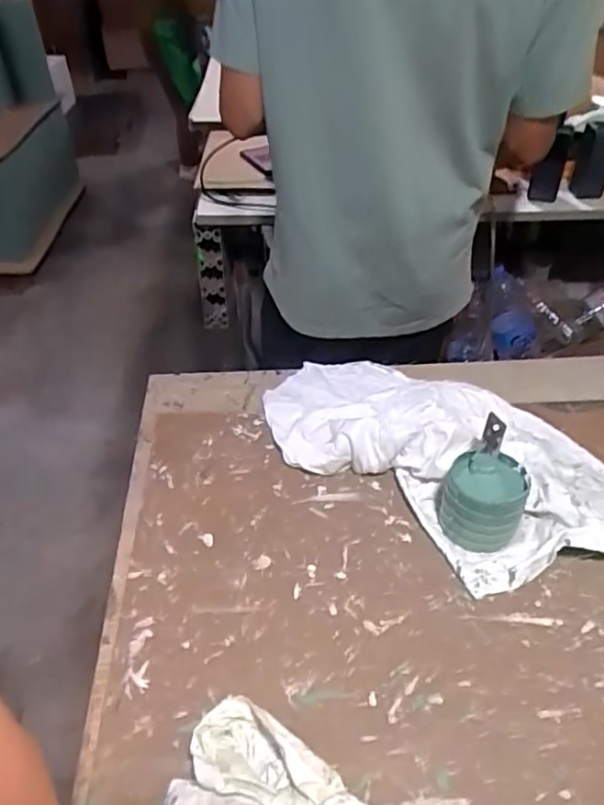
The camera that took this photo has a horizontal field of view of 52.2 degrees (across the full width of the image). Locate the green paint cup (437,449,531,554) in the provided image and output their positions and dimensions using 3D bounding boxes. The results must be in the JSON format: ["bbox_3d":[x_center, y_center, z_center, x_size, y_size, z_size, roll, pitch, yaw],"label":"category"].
[{"bbox_3d":[0.150,0.085,0.525,0.067,0.064,0.061,7,40,7],"label":"green paint cup"}]

